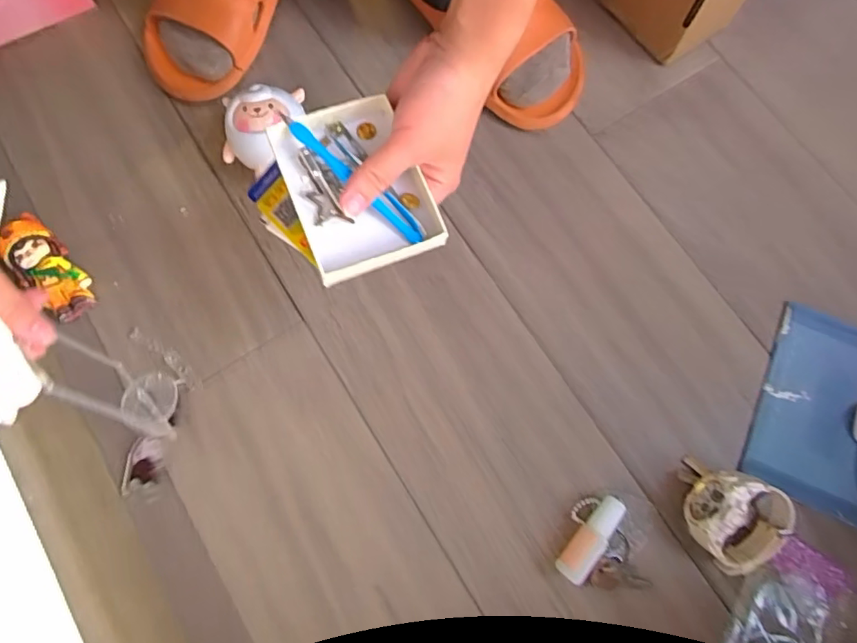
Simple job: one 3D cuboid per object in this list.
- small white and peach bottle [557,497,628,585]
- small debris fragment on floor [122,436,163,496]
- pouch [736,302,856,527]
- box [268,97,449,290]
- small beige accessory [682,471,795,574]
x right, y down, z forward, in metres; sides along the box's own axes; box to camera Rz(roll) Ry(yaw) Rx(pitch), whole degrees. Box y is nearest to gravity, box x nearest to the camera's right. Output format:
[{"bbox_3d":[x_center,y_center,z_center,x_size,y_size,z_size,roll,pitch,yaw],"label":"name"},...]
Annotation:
[{"bbox_3d":[0.116,0.155,0.392,0.019,0.020,0.064,36,78,9],"label":"small white and peach bottle"},{"bbox_3d":[-0.216,0.107,0.410,0.028,0.006,0.041,3,75,1],"label":"small debris fragment on floor"},{"bbox_3d":[0.313,0.070,0.421,0.111,0.008,0.145,23,76,6],"label":"pouch"},{"bbox_3d":[-0.041,-0.074,0.305,0.070,0.026,0.091,-22,76,-6],"label":"box"},{"bbox_3d":[0.218,0.141,0.383,0.067,0.046,0.066,22,76,6],"label":"small beige accessory"}]

